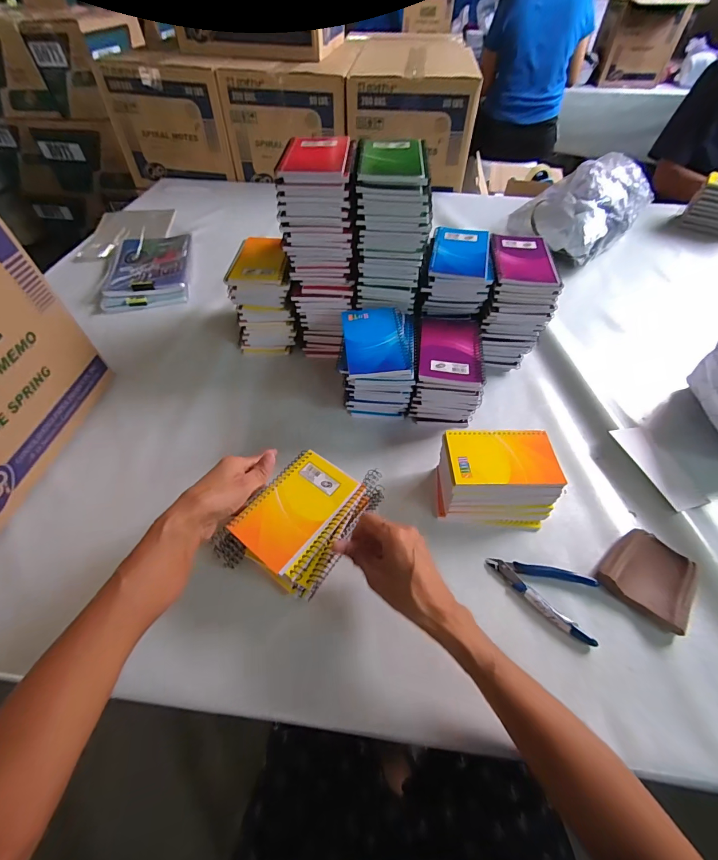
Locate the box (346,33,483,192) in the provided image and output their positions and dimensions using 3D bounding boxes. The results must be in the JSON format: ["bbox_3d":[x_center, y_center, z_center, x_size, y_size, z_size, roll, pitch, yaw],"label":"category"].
[{"bbox_3d":[0.142,-0.940,1.097,0.331,0.242,0.415,2,52,1],"label":"box"}]

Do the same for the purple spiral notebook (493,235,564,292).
[{"bbox_3d":[0.243,-0.248,0.542,0.087,0.014,0.132,5,53,3],"label":"purple spiral notebook"}]

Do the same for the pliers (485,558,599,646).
[{"bbox_3d":[0.206,0.178,0.417,0.118,0.010,0.071,21,55,15],"label":"pliers"}]

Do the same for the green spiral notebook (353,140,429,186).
[{"bbox_3d":[0.044,-0.350,0.476,0.091,0.016,0.116,2,52,1],"label":"green spiral notebook"}]

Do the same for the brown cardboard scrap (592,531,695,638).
[{"bbox_3d":[0.332,0.167,0.420,0.090,0.019,0.087,-36,61,-25],"label":"brown cardboard scrap"}]

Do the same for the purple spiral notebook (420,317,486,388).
[{"bbox_3d":[0.133,-0.121,0.526,0.088,0.019,0.153,9,53,6],"label":"purple spiral notebook"}]

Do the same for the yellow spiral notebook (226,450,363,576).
[{"bbox_3d":[-0.071,0.082,0.413,0.084,0.006,0.130,32,58,21],"label":"yellow spiral notebook"}]

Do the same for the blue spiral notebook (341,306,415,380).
[{"bbox_3d":[0.023,-0.122,0.509,0.083,0.017,0.125,-4,53,-4],"label":"blue spiral notebook"}]

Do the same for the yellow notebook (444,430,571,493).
[{"bbox_3d":[0.174,0.034,0.448,0.130,0.010,0.083,0,52,-1],"label":"yellow notebook"}]

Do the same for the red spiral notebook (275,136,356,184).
[{"bbox_3d":[-0.054,-0.356,0.483,0.089,0.014,0.129,3,52,1],"label":"red spiral notebook"}]

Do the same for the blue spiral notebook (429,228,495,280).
[{"bbox_3d":[0.154,-0.268,0.551,0.088,0.011,0.122,9,53,6],"label":"blue spiral notebook"}]

